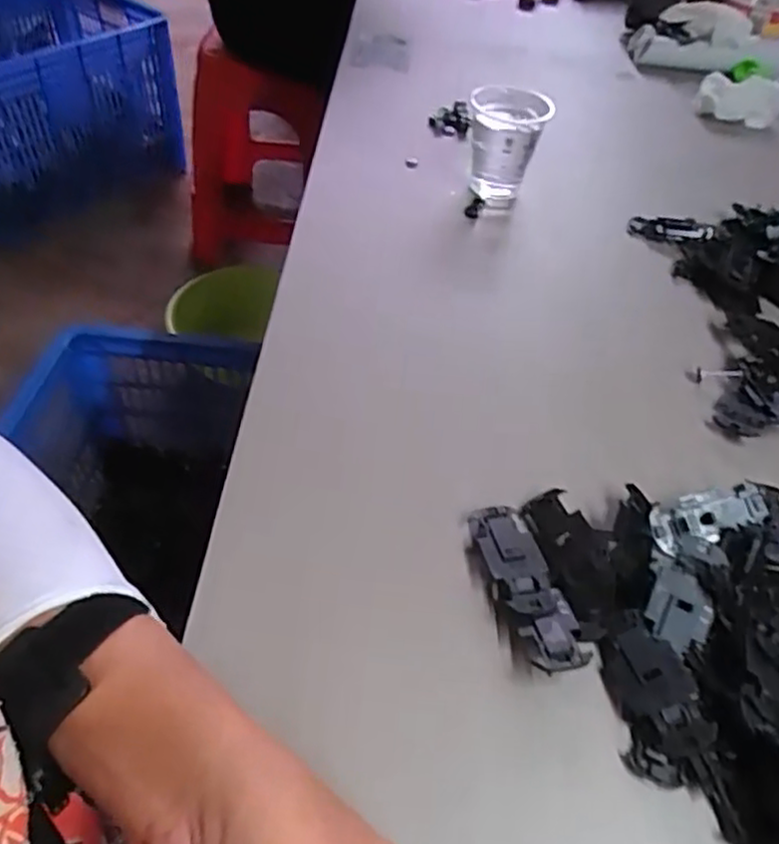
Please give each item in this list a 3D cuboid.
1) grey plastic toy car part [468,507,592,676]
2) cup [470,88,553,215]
[{"bbox_3d":[0.067,0.079,0.330,0.029,0.011,0.090,-9,50,-14],"label":"grey plastic toy car part"},{"bbox_3d":[0.096,-0.225,0.572,0.063,0.082,0.074,6,48,-1],"label":"cup"}]

